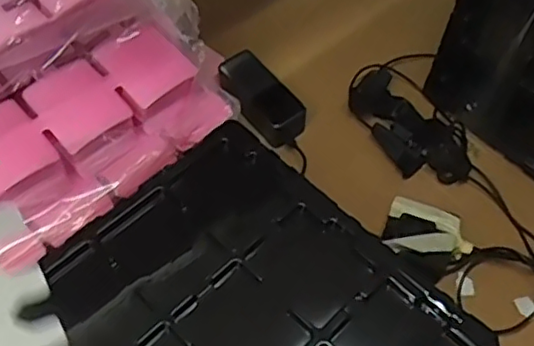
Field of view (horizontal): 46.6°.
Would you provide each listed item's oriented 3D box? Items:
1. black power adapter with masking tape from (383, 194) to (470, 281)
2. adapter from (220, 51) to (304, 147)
[{"bbox_3d":[0.179,0.073,0.695,0.094,0.040,0.072,24,61,13],"label":"black power adapter with masking tape"},{"bbox_3d":[-0.008,-0.100,0.812,0.066,0.040,0.141,-33,64,-19],"label":"adapter"}]

